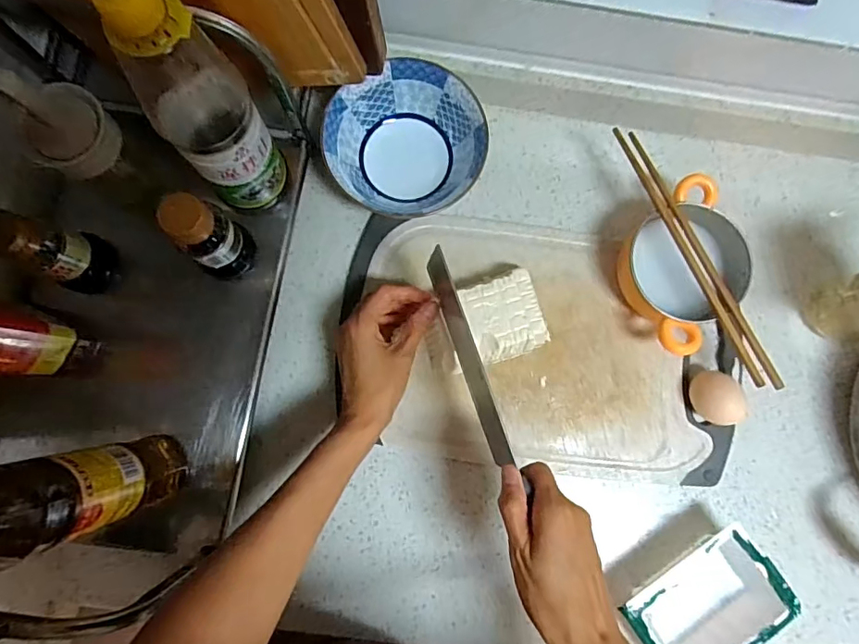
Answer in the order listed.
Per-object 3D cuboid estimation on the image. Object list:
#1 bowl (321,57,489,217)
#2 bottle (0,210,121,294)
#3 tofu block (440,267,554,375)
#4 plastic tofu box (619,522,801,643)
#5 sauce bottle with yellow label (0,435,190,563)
[{"bbox_3d":[-0.022,-0.166,0.505,0.142,0.062,0.142,0,82,-2],"label":"bowl"},{"bbox_3d":[-0.301,-0.057,0.421,0.041,0.104,0.045,0,82,-2],"label":"bottle"},{"bbox_3d":[0.057,0.002,0.488,0.100,0.043,0.074,-20,84,-4],"label":"tofu block"},{"bbox_3d":[0.248,0.254,0.467,0.136,0.044,0.094,-32,85,-6],"label":"plastic tofu box"},{"bbox_3d":[-0.220,0.108,0.321,0.050,0.195,0.055,-17,84,-5],"label":"sauce bottle with yellow label"}]

